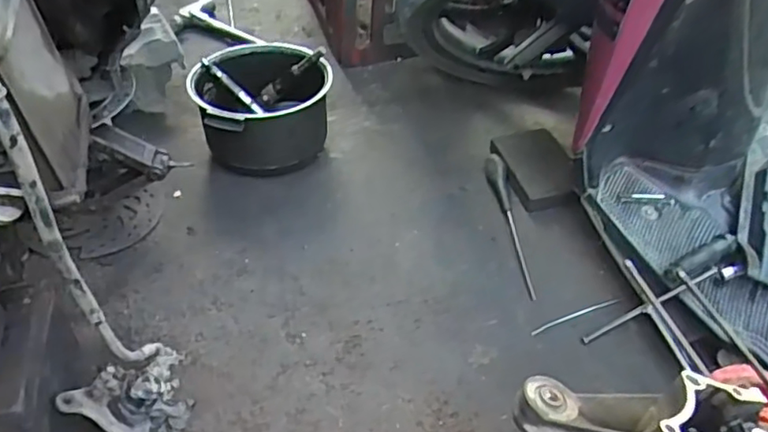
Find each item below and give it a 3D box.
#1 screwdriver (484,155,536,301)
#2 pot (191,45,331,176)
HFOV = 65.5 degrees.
[{"bbox_3d":[0.209,0.005,1.009,0.030,0.026,0.315,0,46,-5],"label":"screwdriver"},{"bbox_3d":[-0.215,-0.185,1.070,0.230,0.144,0.230,-16,47,-18],"label":"pot"}]

